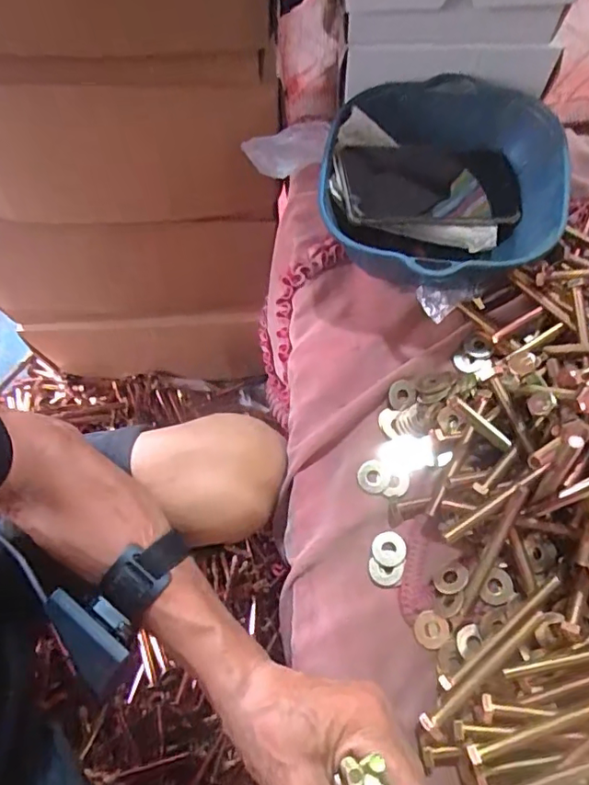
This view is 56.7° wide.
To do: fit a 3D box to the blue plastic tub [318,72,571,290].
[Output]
[{"bbox_3d":[0.119,-0.175,0.471,0.185,0.088,0.197,0,69,1],"label":"blue plastic tub"}]

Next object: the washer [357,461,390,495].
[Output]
[{"bbox_3d":[0.062,0.066,0.427,0.025,0.004,0.025,0,69,1],"label":"washer"}]

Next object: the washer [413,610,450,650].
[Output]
[{"bbox_3d":[0.097,0.168,0.386,0.025,0.006,0.025,0,69,1],"label":"washer"}]

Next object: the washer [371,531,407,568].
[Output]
[{"bbox_3d":[0.070,0.117,0.406,0.024,0.004,0.026,0,69,1],"label":"washer"}]

